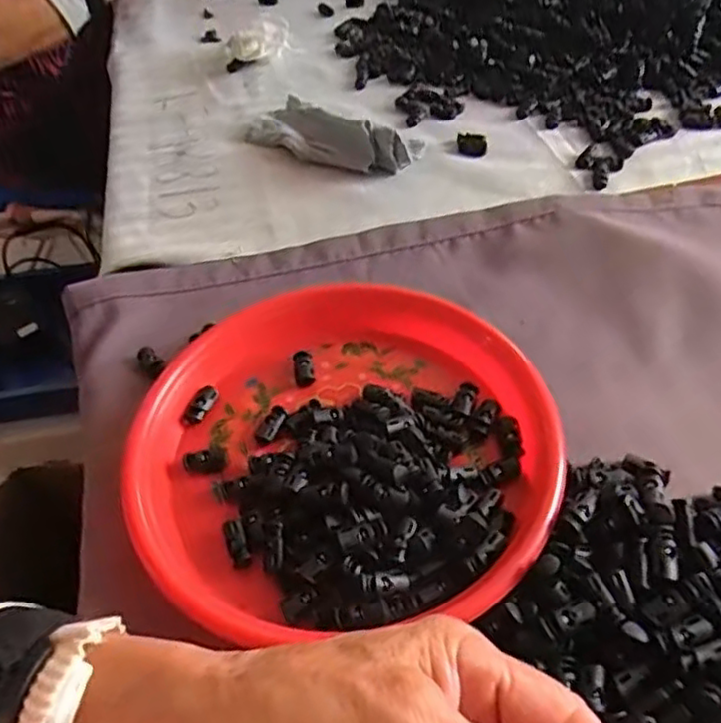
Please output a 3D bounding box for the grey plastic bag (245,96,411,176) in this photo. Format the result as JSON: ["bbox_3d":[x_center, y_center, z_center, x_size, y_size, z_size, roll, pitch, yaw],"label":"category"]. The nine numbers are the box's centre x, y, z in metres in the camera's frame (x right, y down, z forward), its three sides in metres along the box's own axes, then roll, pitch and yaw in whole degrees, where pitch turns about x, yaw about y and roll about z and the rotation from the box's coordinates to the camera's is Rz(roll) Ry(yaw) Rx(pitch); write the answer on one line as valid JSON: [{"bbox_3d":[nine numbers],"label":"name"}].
[{"bbox_3d":[-0.038,-0.221,0.634,0.179,0.042,0.071,35,61,30],"label":"grey plastic bag"}]

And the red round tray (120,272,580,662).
[{"bbox_3d":[-0.010,0.047,0.407,0.250,0.036,0.230,-3,50,3],"label":"red round tray"}]

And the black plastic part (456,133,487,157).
[{"bbox_3d":[0.108,-0.207,0.634,0.027,0.007,0.032,-2,50,4],"label":"black plastic part"}]

